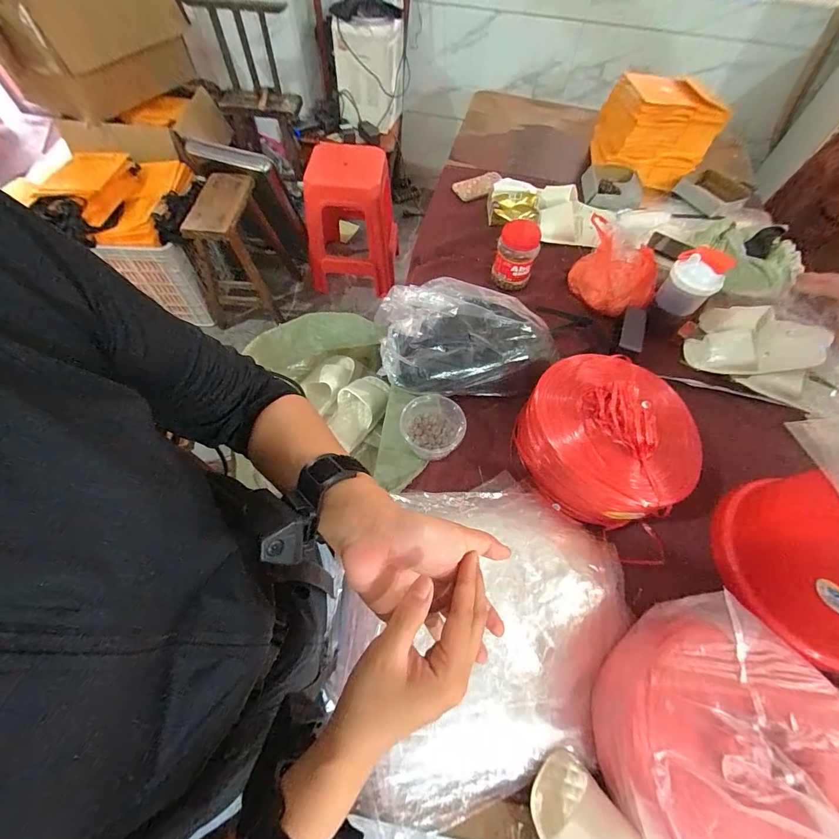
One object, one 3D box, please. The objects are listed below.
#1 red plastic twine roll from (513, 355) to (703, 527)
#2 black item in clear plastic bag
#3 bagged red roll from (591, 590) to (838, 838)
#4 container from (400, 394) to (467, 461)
[{"bbox_3d":[0.317,0.021,0.630,0.256,0.159,0.269,1,61,-2],"label":"red plastic twine roll"},{"bbox_3d":[0.092,-0.182,0.782,0.341,0.130,0.261,0,61,-3],"label":"black item in clear plastic bag"},{"bbox_3d":[0.380,0.399,0.418,0.277,0.170,0.298,1,61,-2],"label":"bagged red roll"},{"bbox_3d":[0.027,0.016,0.689,0.112,0.081,0.112,1,61,-2],"label":"container"}]

